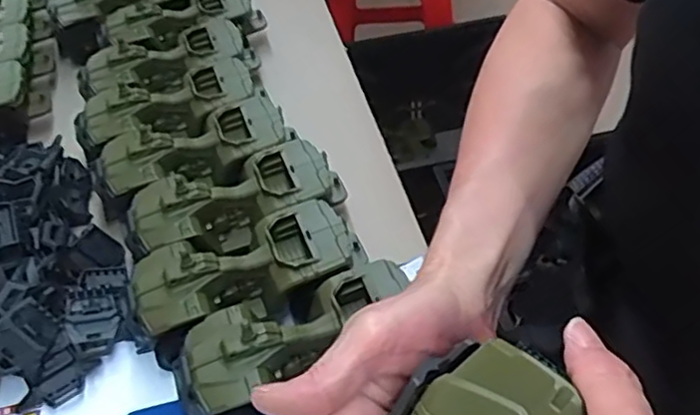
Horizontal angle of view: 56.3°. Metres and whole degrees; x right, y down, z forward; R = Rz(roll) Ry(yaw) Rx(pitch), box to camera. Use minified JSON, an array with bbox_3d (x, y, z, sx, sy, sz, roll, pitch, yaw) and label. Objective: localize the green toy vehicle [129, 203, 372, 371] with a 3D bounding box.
[{"bbox_3d":[-0.083,0.059,0.540,0.186,0.077,0.080,-19,49,-13],"label":"green toy vehicle"}]

